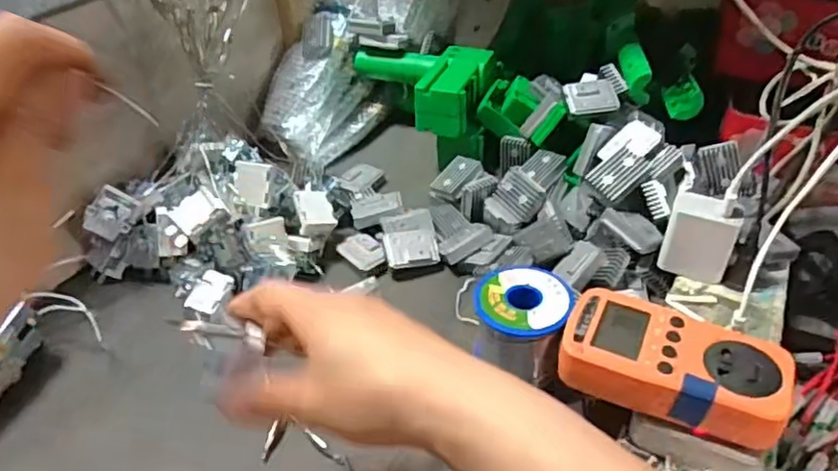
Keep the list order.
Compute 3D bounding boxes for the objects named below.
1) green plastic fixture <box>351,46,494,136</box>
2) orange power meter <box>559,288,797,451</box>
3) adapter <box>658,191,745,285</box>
[{"bbox_3d":[-0.005,-0.158,0.661,0.148,0.044,0.112,8,40,14],"label":"green plastic fixture"},{"bbox_3d":[0.154,0.078,0.390,0.126,0.034,0.067,17,42,24],"label":"orange power meter"},{"bbox_3d":[0.208,0.000,0.471,0.047,0.055,0.027,21,44,27],"label":"adapter"}]

